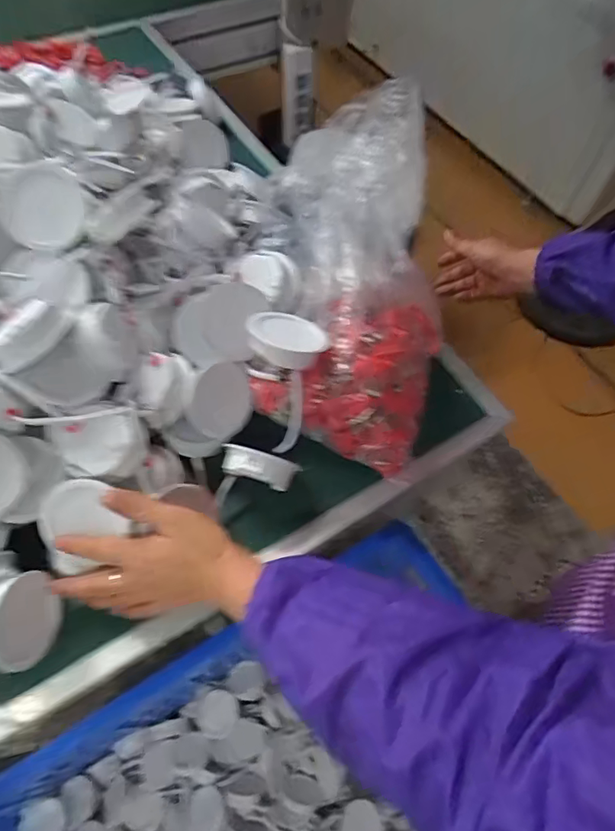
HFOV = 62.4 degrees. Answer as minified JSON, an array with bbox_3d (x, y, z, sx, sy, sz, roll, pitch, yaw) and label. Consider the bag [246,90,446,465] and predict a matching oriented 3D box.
[{"bbox_3d":[0.041,-0.134,0.515,0.175,0.117,0.359,-1,78,-3],"label":"bag"}]

